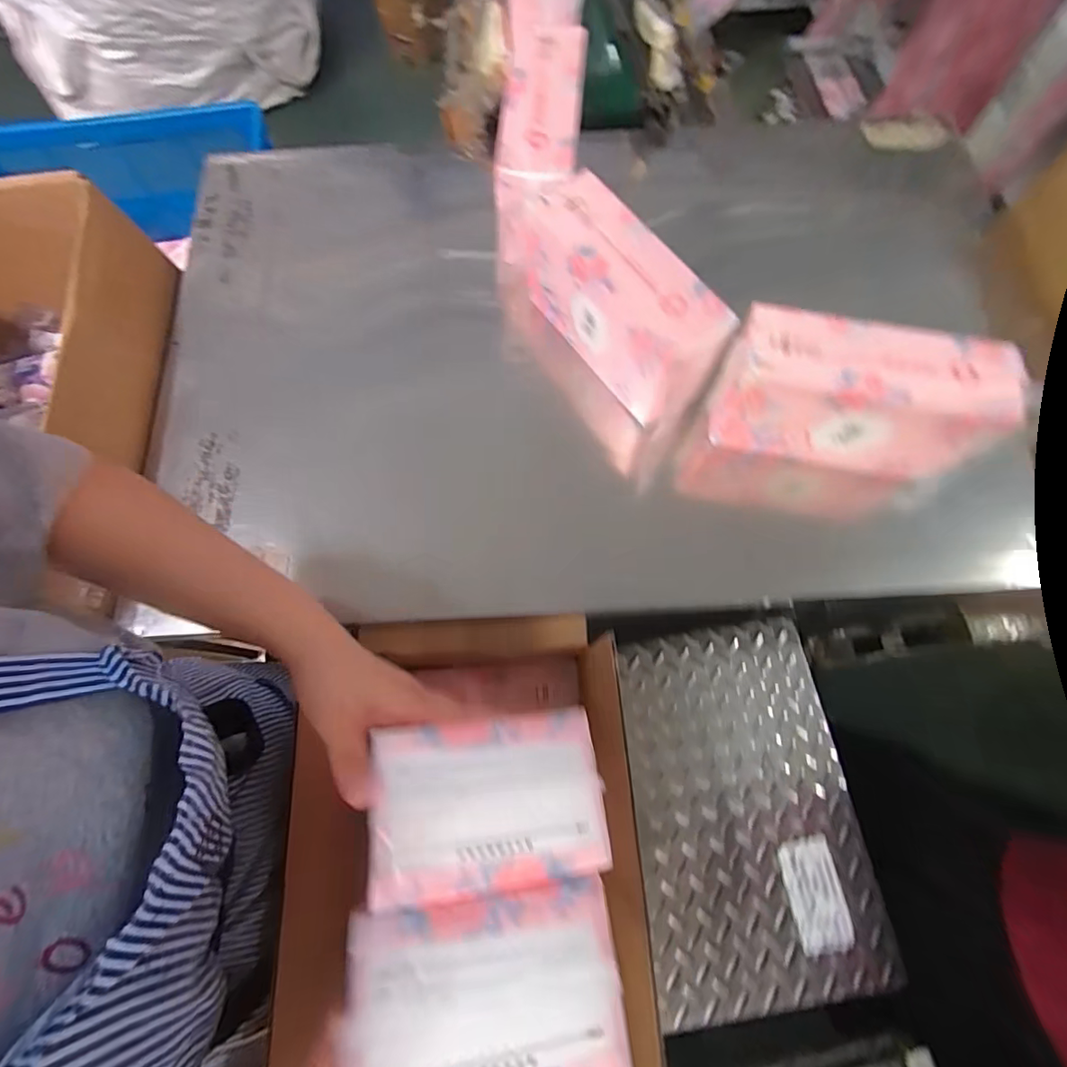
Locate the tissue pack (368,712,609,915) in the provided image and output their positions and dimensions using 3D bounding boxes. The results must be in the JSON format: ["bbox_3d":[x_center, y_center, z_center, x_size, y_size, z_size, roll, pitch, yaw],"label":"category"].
[{"bbox_3d":[-0.023,0.150,0.282,0.122,0.044,0.084,-6,72,-1],"label":"tissue pack"}]

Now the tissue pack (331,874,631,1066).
[{"bbox_3d":[-0.021,0.224,0.239,0.125,0.040,0.081,-4,72,-1],"label":"tissue pack"}]

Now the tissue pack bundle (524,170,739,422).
[{"bbox_3d":[0.096,-0.262,0.577,0.091,0.123,0.261,-34,75,-10],"label":"tissue pack bundle"}]

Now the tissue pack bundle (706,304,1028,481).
[{"bbox_3d":[0.328,-0.143,0.531,0.247,0.137,0.086,13,73,5],"label":"tissue pack bundle"}]

